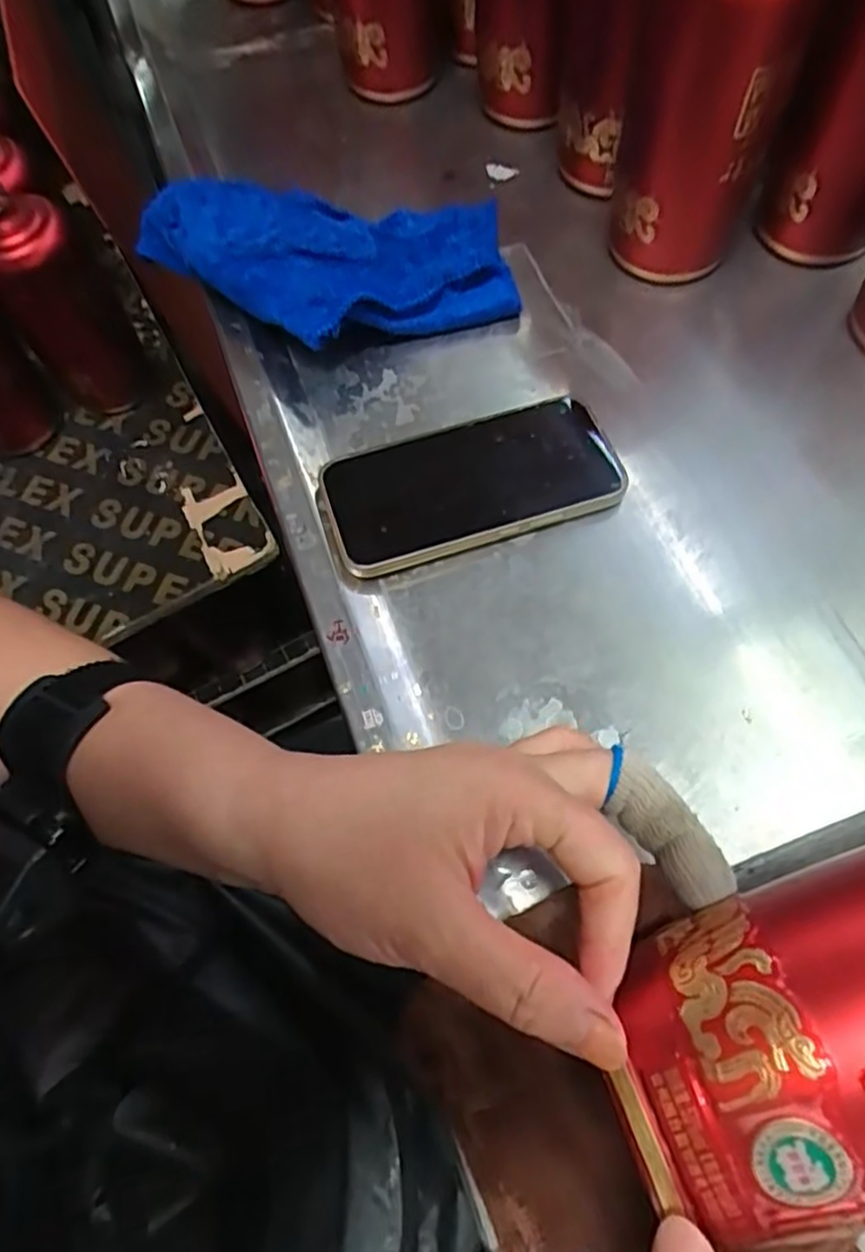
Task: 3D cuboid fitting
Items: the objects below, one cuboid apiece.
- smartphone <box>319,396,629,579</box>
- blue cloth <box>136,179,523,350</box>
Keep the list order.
[{"bbox_3d":[0.021,-0.079,0.376,0.156,0.017,0.076,-17,65,-5],"label":"smartphone"},{"bbox_3d":[-0.064,-0.222,0.428,0.228,0.054,0.128,-9,65,-2],"label":"blue cloth"}]

